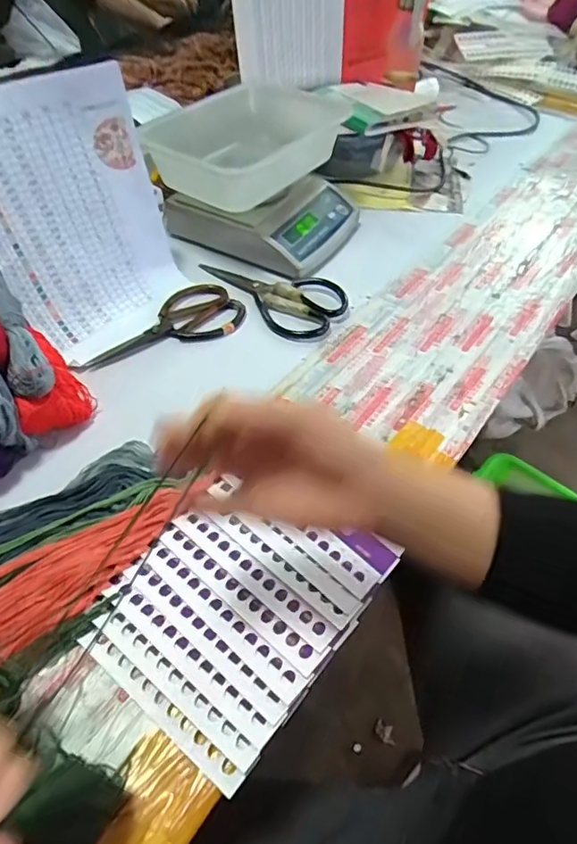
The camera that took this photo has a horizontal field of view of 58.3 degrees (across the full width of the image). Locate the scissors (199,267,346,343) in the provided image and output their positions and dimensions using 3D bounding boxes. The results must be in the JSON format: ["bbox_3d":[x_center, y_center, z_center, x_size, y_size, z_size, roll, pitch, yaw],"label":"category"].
[{"bbox_3d":[-0.032,-0.174,0.682,0.211,0.017,0.107,28,53,21],"label":"scissors"}]

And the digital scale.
[{"bbox_3d":[-0.016,-0.370,0.774,0.254,0.138,0.296,25,55,15],"label":"digital scale"}]

